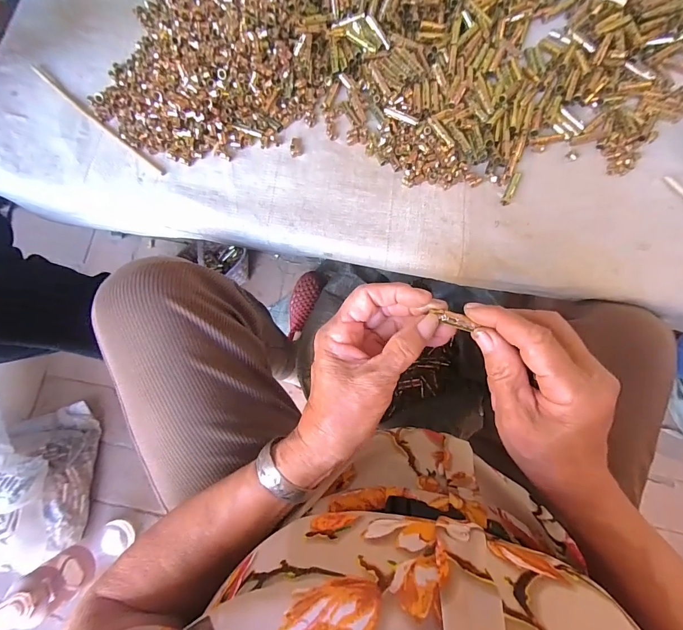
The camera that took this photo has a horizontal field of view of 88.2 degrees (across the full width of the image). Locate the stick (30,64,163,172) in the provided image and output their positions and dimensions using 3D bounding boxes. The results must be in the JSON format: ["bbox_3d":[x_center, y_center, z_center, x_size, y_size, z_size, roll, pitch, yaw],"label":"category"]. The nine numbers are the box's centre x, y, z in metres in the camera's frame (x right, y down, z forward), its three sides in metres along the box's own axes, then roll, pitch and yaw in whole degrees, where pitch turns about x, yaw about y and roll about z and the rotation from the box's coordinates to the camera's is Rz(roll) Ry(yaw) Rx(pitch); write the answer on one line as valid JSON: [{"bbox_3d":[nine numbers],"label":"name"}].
[{"bbox_3d":[-0.280,-0.223,0.402,0.216,0.008,0.007,39,85,5],"label":"stick"}]

